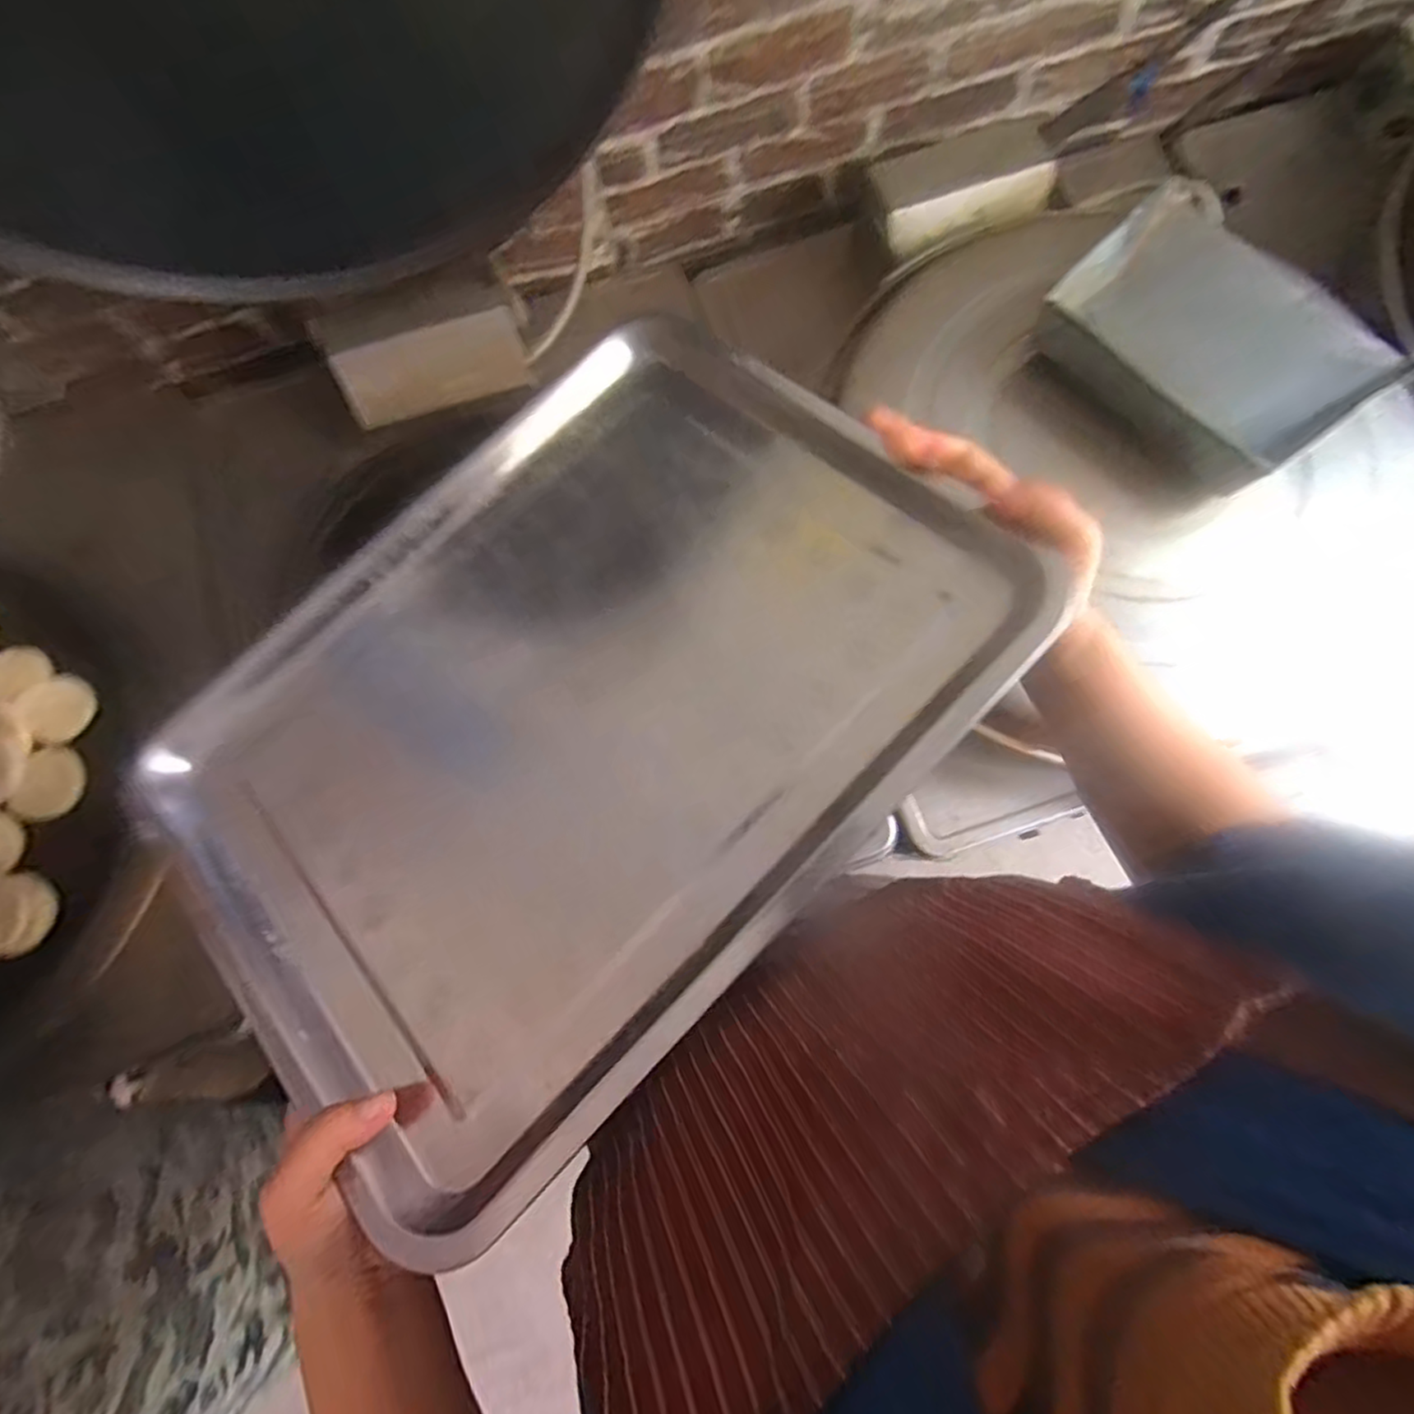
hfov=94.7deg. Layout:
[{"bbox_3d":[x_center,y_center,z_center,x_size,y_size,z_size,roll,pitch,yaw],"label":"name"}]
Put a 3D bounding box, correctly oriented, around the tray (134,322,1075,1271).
[{"bbox_3d":[-0.079,-0.009,0.354,0.332,0.028,0.419,40,83,19],"label":"tray"}]

